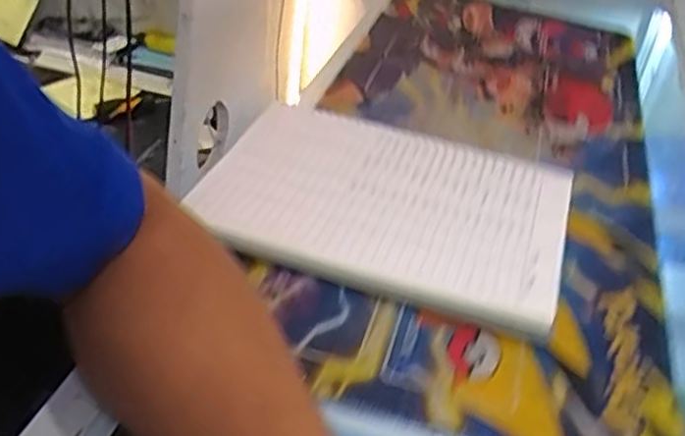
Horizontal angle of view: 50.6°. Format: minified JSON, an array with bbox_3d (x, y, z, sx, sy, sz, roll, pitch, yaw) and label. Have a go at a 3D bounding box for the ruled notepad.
[{"bbox_3d":[0.032,-0.012,0.534,0.255,0.014,0.187,15,39,10],"label":"ruled notepad"}]

